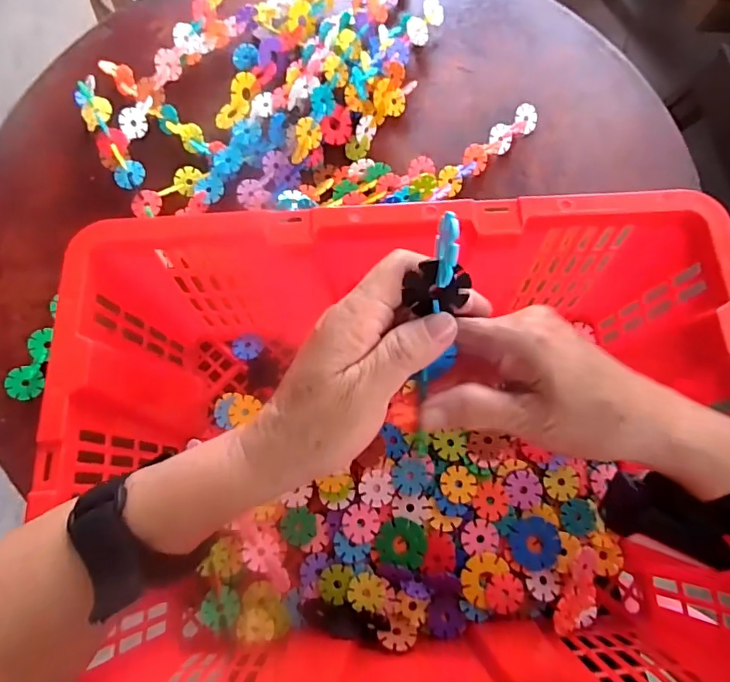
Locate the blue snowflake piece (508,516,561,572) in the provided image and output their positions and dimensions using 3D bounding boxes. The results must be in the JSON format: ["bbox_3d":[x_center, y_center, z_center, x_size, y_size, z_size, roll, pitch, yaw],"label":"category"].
[{"bbox_3d":[0.146,0.175,0.416,0.043,0.008,0.044,-5,86,6],"label":"blue snowflake piece"}]

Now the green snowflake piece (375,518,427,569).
[{"bbox_3d":[0.031,0.173,0.415,0.042,0.004,0.039,-2,76,9],"label":"green snowflake piece"}]

